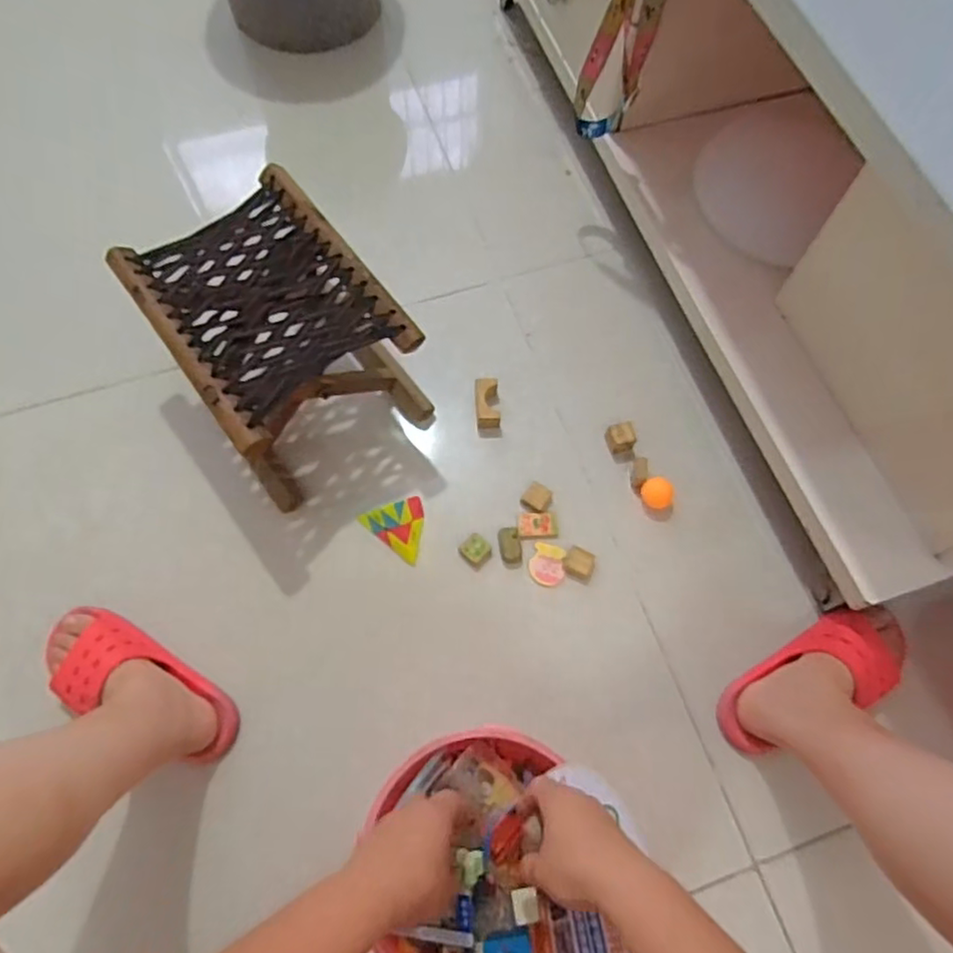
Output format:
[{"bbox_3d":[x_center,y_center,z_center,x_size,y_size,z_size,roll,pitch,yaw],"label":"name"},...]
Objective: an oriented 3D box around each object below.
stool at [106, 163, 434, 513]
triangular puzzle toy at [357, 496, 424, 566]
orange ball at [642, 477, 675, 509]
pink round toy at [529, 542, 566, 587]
[{"bbox_3d":[-0.227,-0.149,0.805,0.232,0.207,0.326,-35,73,-15],"label":"stool"},{"bbox_3d":[-0.100,0.061,0.793,0.080,0.066,0.081,-12,68,-7],"label":"triangular puzzle toy"},{"bbox_3d":[0.232,0.024,0.844,0.040,0.034,0.034,35,70,12],"label":"orange ball"},{"bbox_3d":[0.089,0.110,0.816,0.042,0.006,0.053,12,67,3],"label":"pink round toy"}]

